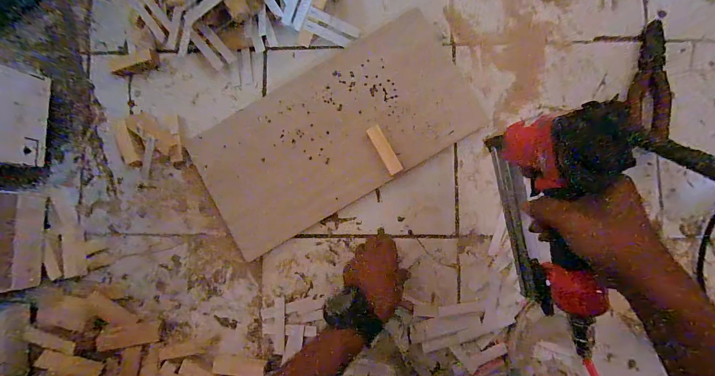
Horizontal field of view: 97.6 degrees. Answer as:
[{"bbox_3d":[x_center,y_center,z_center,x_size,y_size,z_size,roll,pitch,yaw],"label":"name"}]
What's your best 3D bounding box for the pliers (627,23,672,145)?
[{"bbox_3d":[0.435,-0.160,0.467,0.054,0.013,0.180,3,86,3],"label":"pliers"}]

